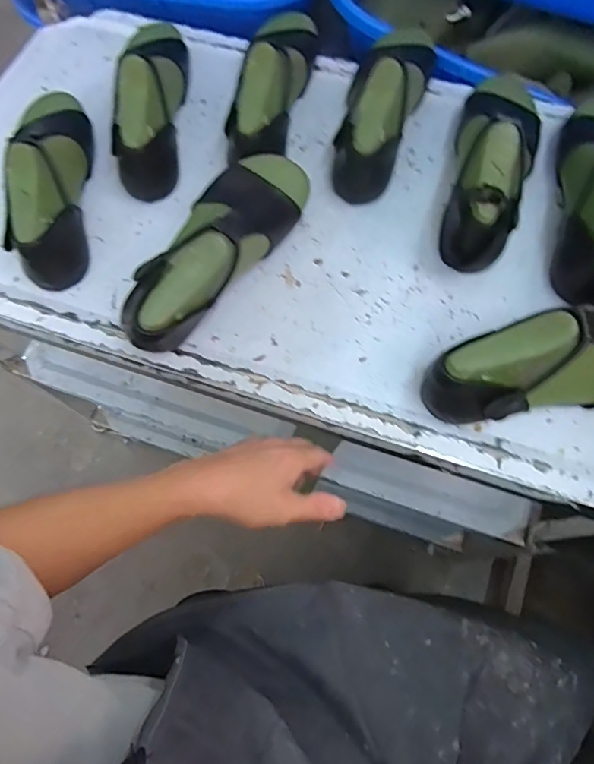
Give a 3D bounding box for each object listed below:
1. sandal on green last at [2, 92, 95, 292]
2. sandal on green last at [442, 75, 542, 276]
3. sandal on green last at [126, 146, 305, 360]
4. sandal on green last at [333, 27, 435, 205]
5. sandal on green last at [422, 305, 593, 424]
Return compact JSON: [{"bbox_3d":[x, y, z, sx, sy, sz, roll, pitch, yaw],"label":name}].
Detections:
[{"bbox_3d":[-0.254,-0.214,0.481,0.070,0.089,0.238,-9,69,-3],"label":"sandal on green last"},{"bbox_3d":[0.194,-0.217,0.468,0.083,0.096,0.236,21,71,8],"label":"sandal on green last"},{"bbox_3d":[-0.070,-0.130,0.443,0.082,0.091,0.242,24,71,9],"label":"sandal on green last"},{"bbox_3d":[0.095,-0.304,0.503,0.065,0.098,0.212,20,71,8],"label":"sandal on green last"},{"bbox_3d":[0.227,-0.016,0.387,0.234,0.098,0.075,-19,70,-7],"label":"sandal on green last"}]

